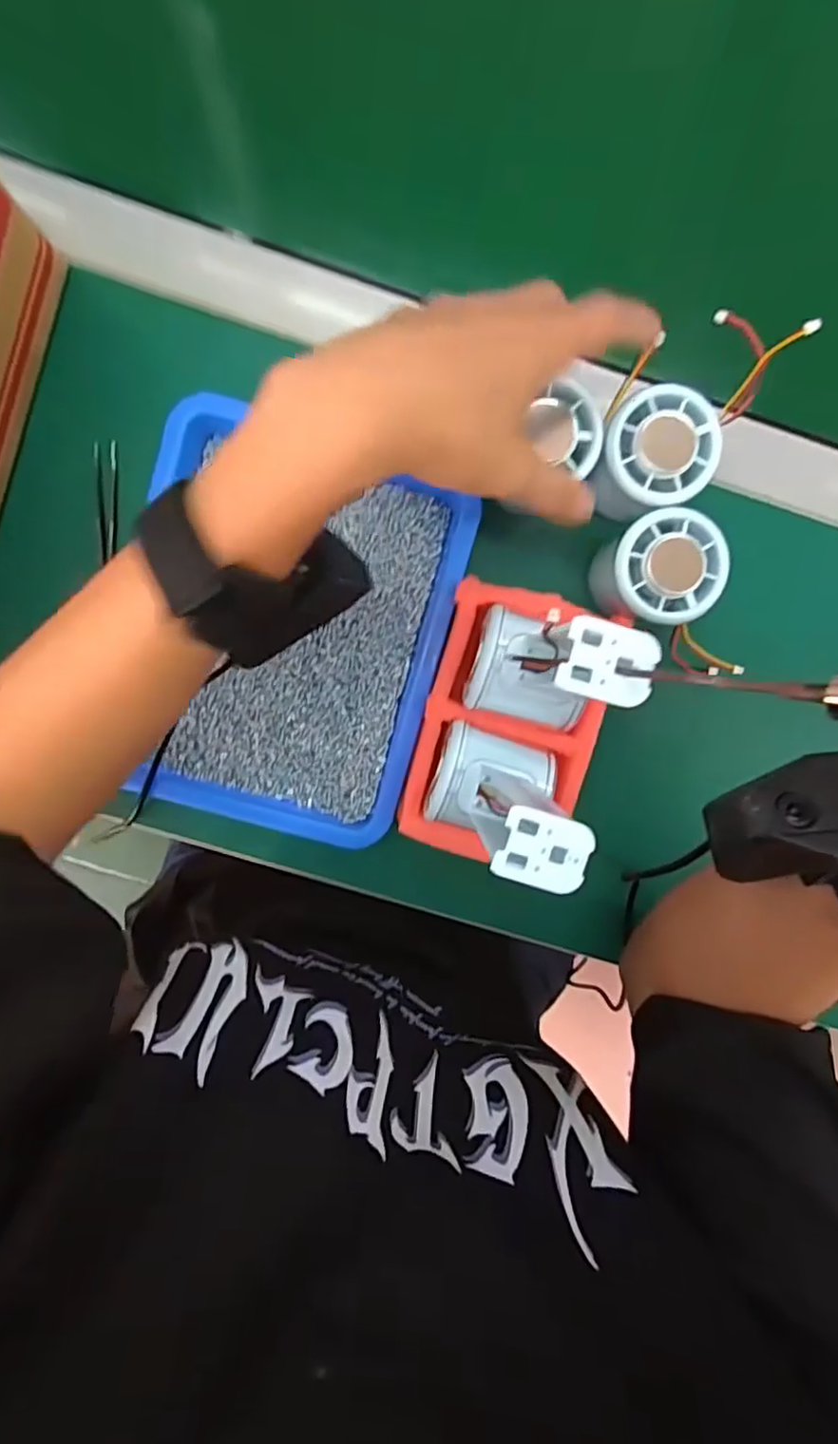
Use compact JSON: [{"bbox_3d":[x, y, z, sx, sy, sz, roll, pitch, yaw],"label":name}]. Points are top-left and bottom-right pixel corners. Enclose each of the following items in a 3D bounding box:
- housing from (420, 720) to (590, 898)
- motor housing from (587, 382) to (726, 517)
[{"bbox_3d":[0.040,0.034,0.279,0.056,0.120,0.049,19,92,-4],"label":"housing"},{"bbox_3d":[0.121,-0.139,0.333,0.056,0.046,0.055,0,93,-3],"label":"motor housing"}]

